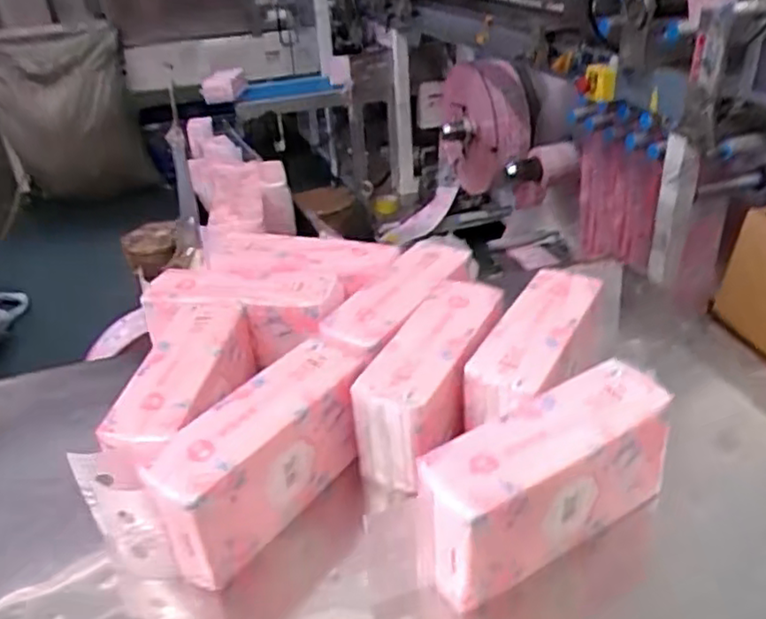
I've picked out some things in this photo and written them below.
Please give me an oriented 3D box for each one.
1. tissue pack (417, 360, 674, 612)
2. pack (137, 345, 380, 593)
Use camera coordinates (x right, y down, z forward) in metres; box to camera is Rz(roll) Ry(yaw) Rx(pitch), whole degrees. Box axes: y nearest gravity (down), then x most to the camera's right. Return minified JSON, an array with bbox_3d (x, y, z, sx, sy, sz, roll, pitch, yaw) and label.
[{"bbox_3d":[0.158,0.165,0.656,0.264,0.126,0.084,-22,35,-25],"label":"tissue pack"},{"bbox_3d":[-0.121,0.153,0.717,0.083,0.131,0.261,19,39,34],"label":"pack"}]

